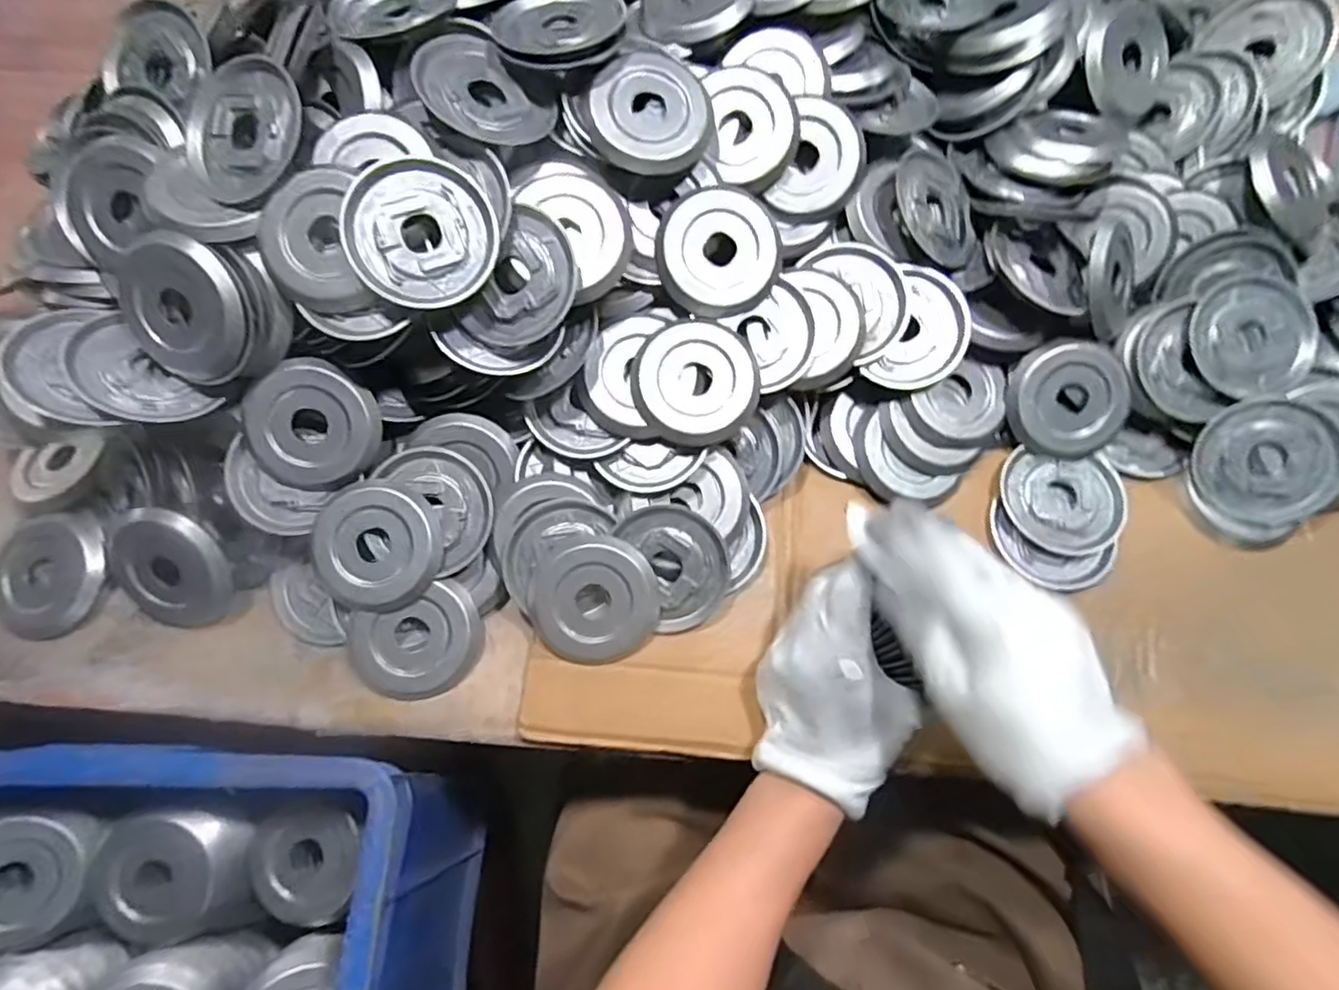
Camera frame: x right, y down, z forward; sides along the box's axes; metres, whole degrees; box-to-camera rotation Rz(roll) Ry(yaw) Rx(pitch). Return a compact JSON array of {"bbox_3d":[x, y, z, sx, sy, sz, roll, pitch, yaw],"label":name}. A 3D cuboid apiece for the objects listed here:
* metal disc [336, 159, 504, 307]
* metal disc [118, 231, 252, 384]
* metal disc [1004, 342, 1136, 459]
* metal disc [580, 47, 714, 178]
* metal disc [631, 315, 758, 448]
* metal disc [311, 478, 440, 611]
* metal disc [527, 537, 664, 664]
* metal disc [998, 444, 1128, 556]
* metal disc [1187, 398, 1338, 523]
[{"bbox_3d":[-0.145,-0.153,0.380,0.083,0.008,0.080,-1,95,-12],"label":"metal disc"},{"bbox_3d":[-0.294,-0.113,0.395,0.078,0.013,0.088,-17,106,17],"label":"metal disc"},{"bbox_3d":[0.281,-0.068,0.455,0.082,0.021,0.077,-14,96,5],"label":"metal disc"},{"bbox_3d":[-0.015,-0.246,0.419,0.081,0.012,0.080,2,82,-11],"label":"metal disc"},{"bbox_3d":[0.018,-0.076,0.429,0.081,0.009,0.083,0,81,2],"label":"metal disc"},{"bbox_3d":[-0.192,0.034,0.430,0.081,0.018,0.083,0,81,1],"label":"metal disc"},{"bbox_3d":[-0.048,0.070,0.425,0.080,0.010,0.076,0,89,0],"label":"metal disc"},{"bbox_3d":[0.276,0.005,0.455,0.083,0.006,0.072,5,69,3],"label":"metal disc"},{"bbox_3d":[0.413,-0.023,0.449,0.085,0.007,0.081,2,98,19],"label":"metal disc"}]

